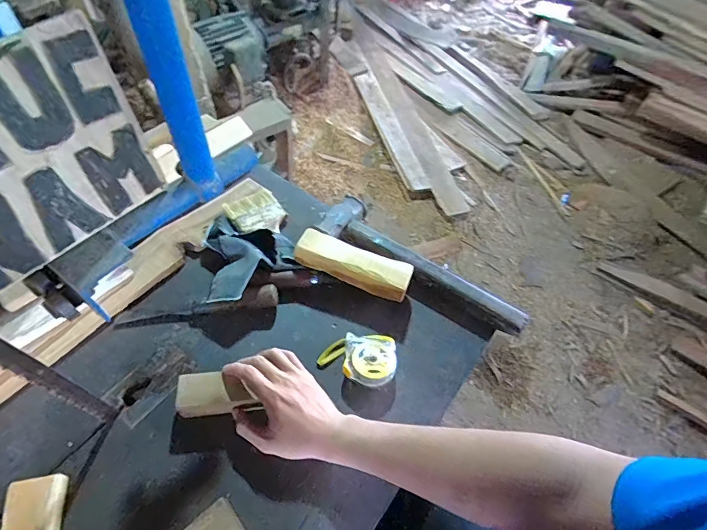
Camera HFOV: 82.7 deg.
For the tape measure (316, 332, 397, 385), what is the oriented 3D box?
[{"bbox_3d":[0.006,0.127,0.544,0.100,0.030,0.071,3,53,-2],"label":"tape measure"}]

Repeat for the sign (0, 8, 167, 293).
[{"bbox_3d":[-0.238,-0.075,0.294,0.004,0.143,0.176,24,55,28],"label":"sign"}]

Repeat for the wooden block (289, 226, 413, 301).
[{"bbox_3d":[0.000,-0.003,0.608,0.175,0.033,0.055,20,55,10],"label":"wooden block"}]

